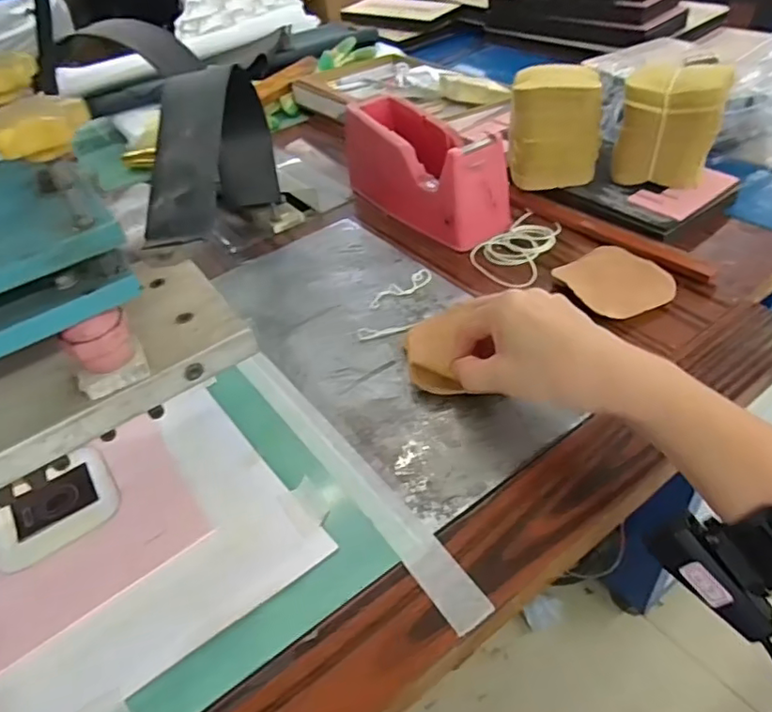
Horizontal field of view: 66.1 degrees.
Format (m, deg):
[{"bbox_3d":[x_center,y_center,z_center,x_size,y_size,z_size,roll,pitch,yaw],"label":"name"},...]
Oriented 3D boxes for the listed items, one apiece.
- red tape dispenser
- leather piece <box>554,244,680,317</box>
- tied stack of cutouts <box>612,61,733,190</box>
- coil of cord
[{"bbox_3d":[0.036,-0.191,0.603,0.073,0.089,0.197,-29,47,-21],"label":"red tape dispenser"},{"bbox_3d":[0.191,-0.063,0.497,0.088,0.006,0.086,-25,45,-17],"label":"leather piece"},{"bbox_3d":[0.257,-0.200,0.537,0.088,0.101,0.050,9,45,18],"label":"tied stack of cutouts"},{"bbox_3d":[0.121,-0.104,0.560,0.067,0.008,0.112,18,49,26],"label":"coil of cord"}]

